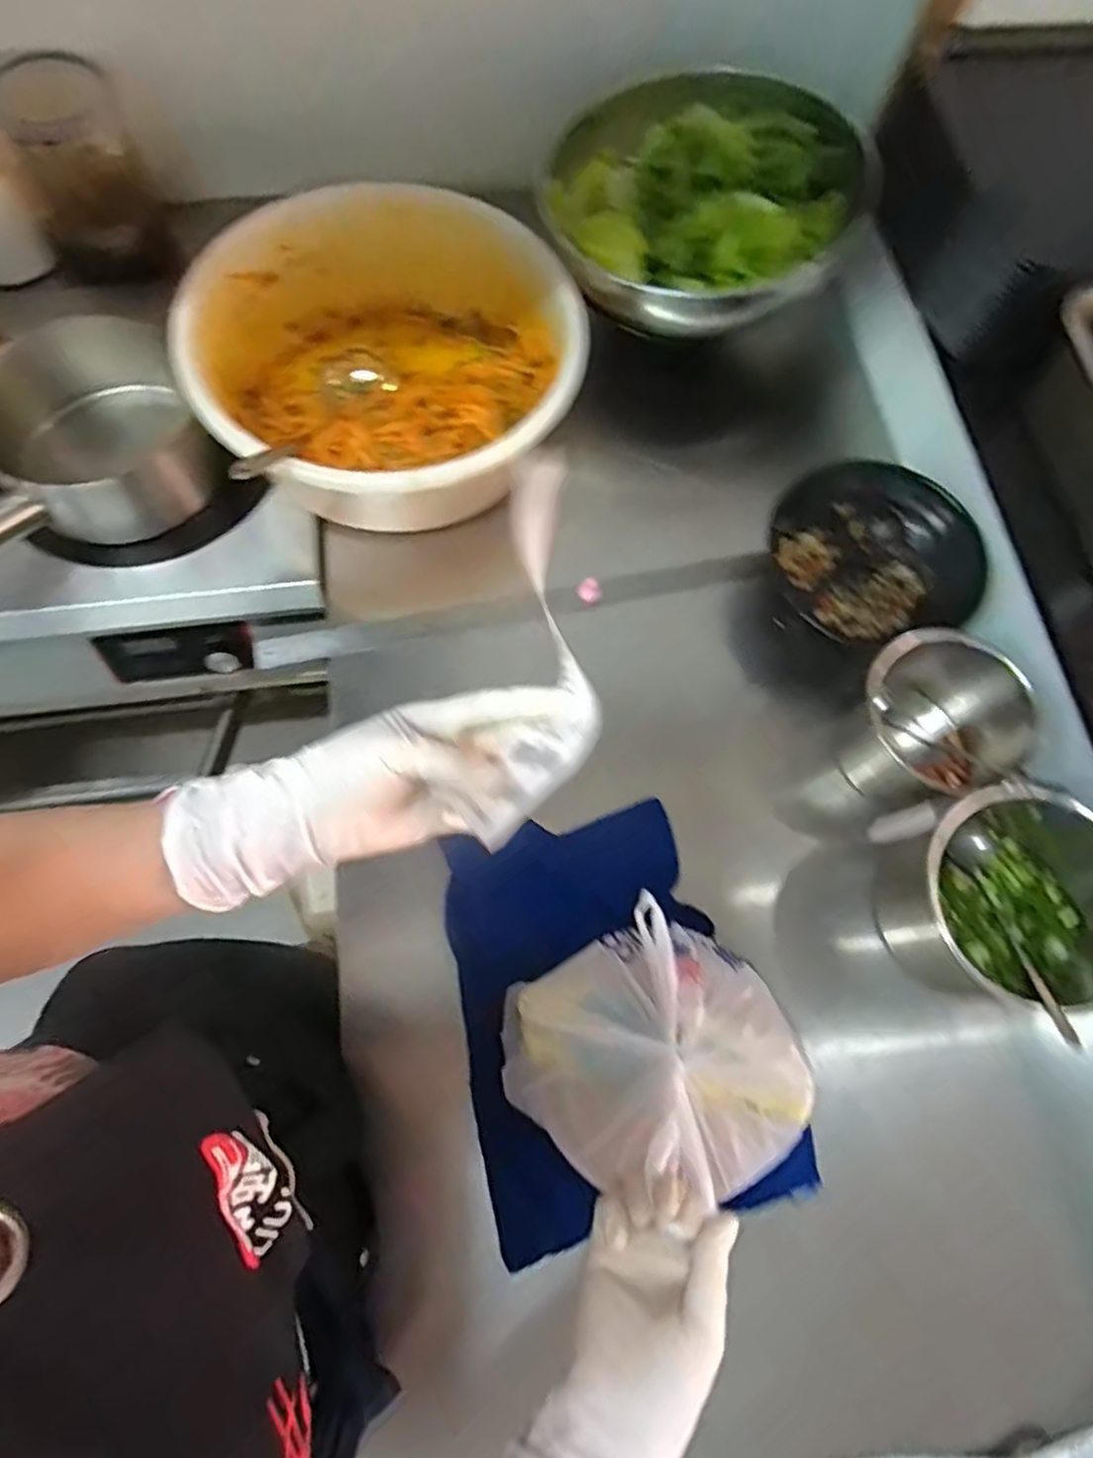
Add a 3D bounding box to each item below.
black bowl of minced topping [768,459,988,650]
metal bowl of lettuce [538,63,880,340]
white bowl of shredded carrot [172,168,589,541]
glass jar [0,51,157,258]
[{"bbox_3d":[0.294,-0.157,0.644,0.162,0.065,0.176,1,70,-2],"label":"black bowl of minced topping"},{"bbox_3d":[0.153,-0.524,0.690,0.290,0.111,0.282,3,70,-1],"label":"metal bowl of lettuce"},{"bbox_3d":[-0.149,-0.353,0.690,0.338,0.139,0.356,1,70,-2],"label":"white bowl of shredded carrot"},{"bbox_3d":[-0.503,-0.594,0.757,0.121,0.179,0.119,-28,74,-12],"label":"glass jar"}]

